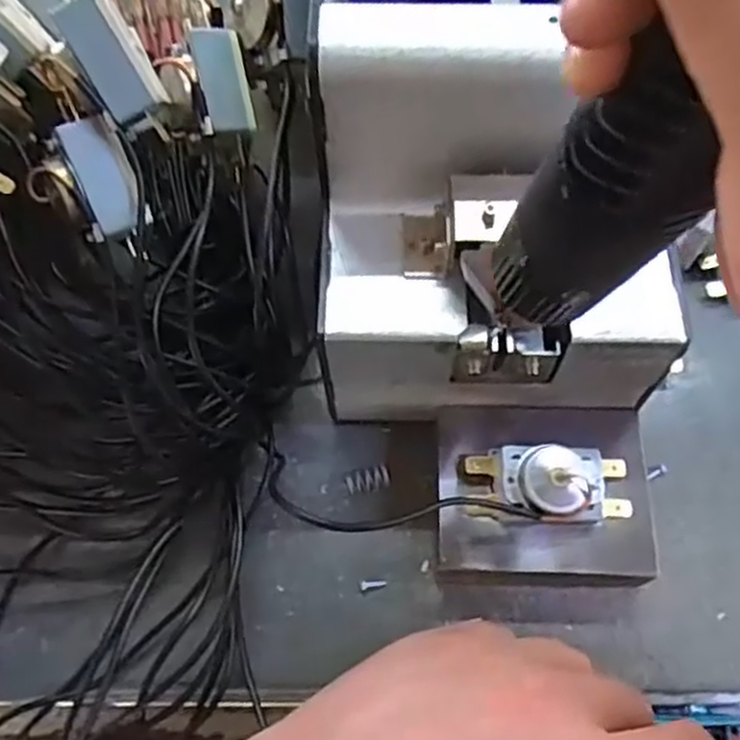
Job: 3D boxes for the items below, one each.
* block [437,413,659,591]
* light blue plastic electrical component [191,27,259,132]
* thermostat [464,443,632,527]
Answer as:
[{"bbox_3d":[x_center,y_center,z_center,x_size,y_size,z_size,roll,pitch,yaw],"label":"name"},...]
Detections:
[{"bbox_3d":[0.066,0.051,0.299,0.079,0.028,0.067,1,66,0],"label":"block"},{"bbox_3d":[-0.051,-0.104,0.269,0.018,0.004,0.037,-12,89,-31],"label":"light blue plastic electrical component"},{"bbox_3d":[0.067,0.043,0.281,0.060,0.020,0.028,5,67,2],"label":"thermostat"}]

